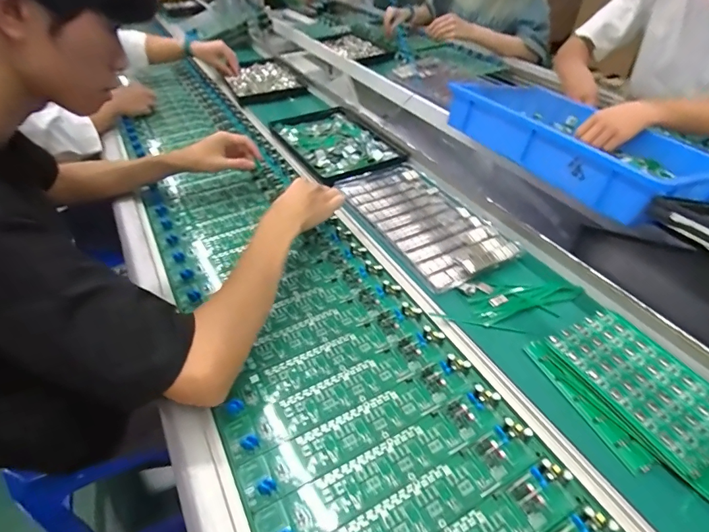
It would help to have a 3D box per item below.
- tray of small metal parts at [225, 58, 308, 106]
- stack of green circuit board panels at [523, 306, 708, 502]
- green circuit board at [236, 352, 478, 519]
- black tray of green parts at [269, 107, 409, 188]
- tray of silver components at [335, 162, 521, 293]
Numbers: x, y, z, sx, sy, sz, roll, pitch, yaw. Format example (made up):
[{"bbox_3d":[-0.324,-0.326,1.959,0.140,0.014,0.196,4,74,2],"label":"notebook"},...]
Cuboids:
[{"bbox_3d":[-0.267,-0.531,1.174,0.174,0.032,0.272,-19,45,-18],"label":"tray of small metal parts"},{"bbox_3d":[0.308,0.139,0.447,0.130,0.027,0.197,-19,46,-17],"label":"stack of green circuit board panels"},{"bbox_3d":[0.012,0.165,0.442,0.273,0.015,0.050,-22,47,-20],"label":"green circuit board"},{"bbox_3d":[-0.038,-0.270,0.871,0.181,0.032,0.307,-22,47,-20],"label":"black tray of green parts"},{"bbox_3d":[0.108,-0.080,0.685,0.158,0.022,0.308,-23,48,-21],"label":"tray of silver components"}]

